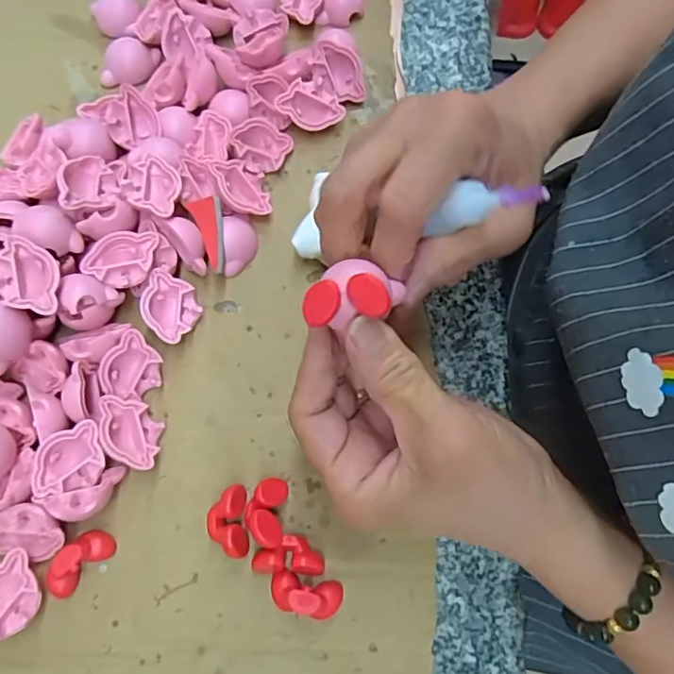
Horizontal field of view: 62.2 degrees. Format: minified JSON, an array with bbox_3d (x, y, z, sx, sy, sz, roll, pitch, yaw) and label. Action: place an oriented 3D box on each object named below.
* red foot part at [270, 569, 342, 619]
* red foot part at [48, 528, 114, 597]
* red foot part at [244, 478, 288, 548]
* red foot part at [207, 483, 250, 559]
[{"bbox_3d":[-0.014,0.114,0.246,0.032,0.015,0.015,14,74,4],"label":"red foot part"},{"bbox_3d":[-0.116,0.100,0.248,0.015,0.013,0.032,42,78,11],"label":"red foot part"},{"bbox_3d":[-0.032,0.079,0.255,0.017,0.018,0.029,4,73,1],"label":"red foot part"},{"bbox_3d":[-0.050,0.084,0.255,0.018,0.015,0.031,-5,74,-2],"label":"red foot part"}]

